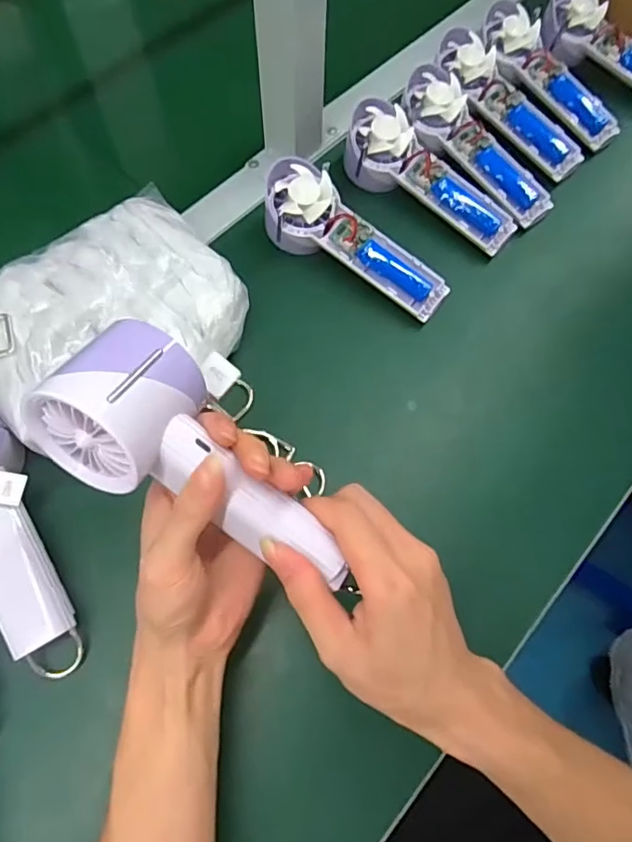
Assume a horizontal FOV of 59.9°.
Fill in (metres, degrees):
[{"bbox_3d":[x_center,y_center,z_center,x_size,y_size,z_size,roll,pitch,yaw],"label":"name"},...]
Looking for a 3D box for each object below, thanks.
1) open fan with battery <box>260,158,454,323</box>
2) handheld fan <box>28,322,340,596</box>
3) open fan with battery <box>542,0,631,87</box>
[{"bbox_3d":[0.030,-0.150,0.470,0.176,0.047,0.054,36,70,0],"label":"open fan with battery"},{"bbox_3d":[-0.052,0.022,0.269,0.160,0.050,0.073,38,69,-11],"label":"handheld fan"},{"bbox_3d":[0.316,-0.390,0.579,0.177,0.042,0.075,36,70,0],"label":"open fan with battery"}]

